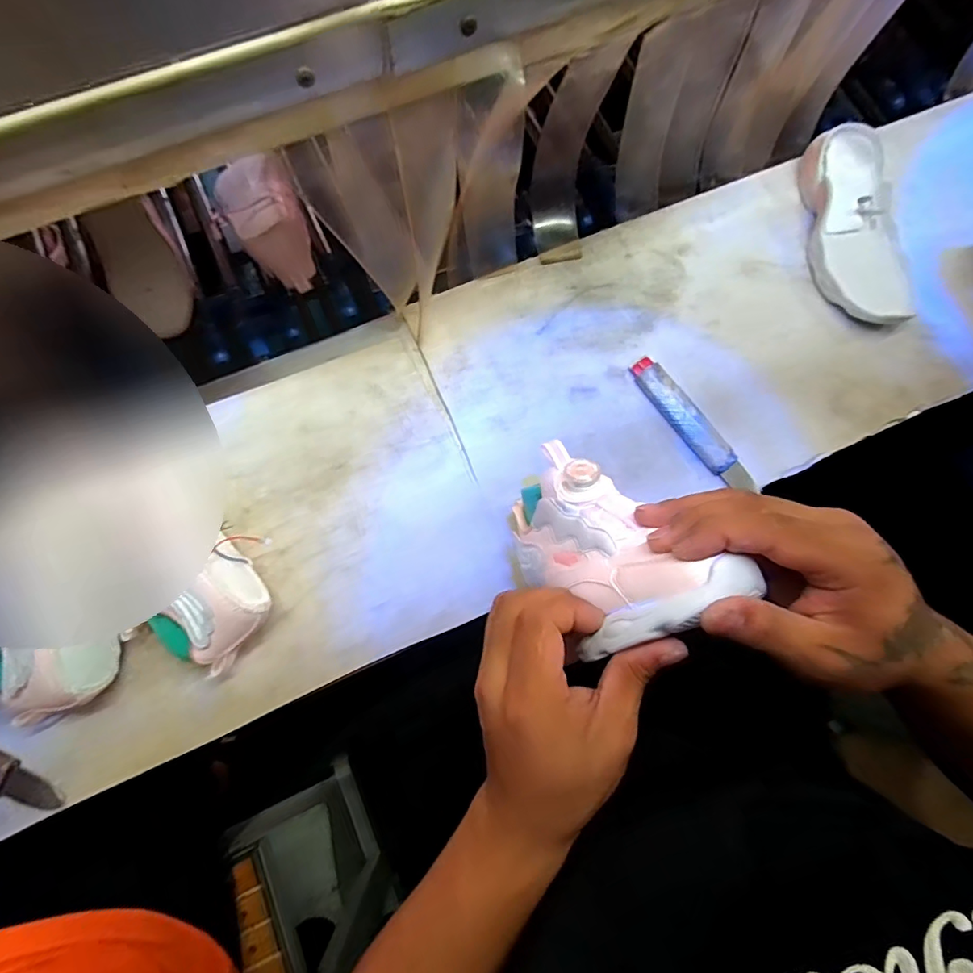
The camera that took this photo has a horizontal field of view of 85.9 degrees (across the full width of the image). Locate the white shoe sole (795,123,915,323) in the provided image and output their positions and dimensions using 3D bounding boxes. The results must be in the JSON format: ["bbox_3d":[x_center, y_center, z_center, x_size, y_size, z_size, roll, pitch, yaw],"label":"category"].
[{"bbox_3d":[0.364,-0.254,0.515,0.092,0.035,0.204,-11,78,-4],"label":"white shoe sole"}]

